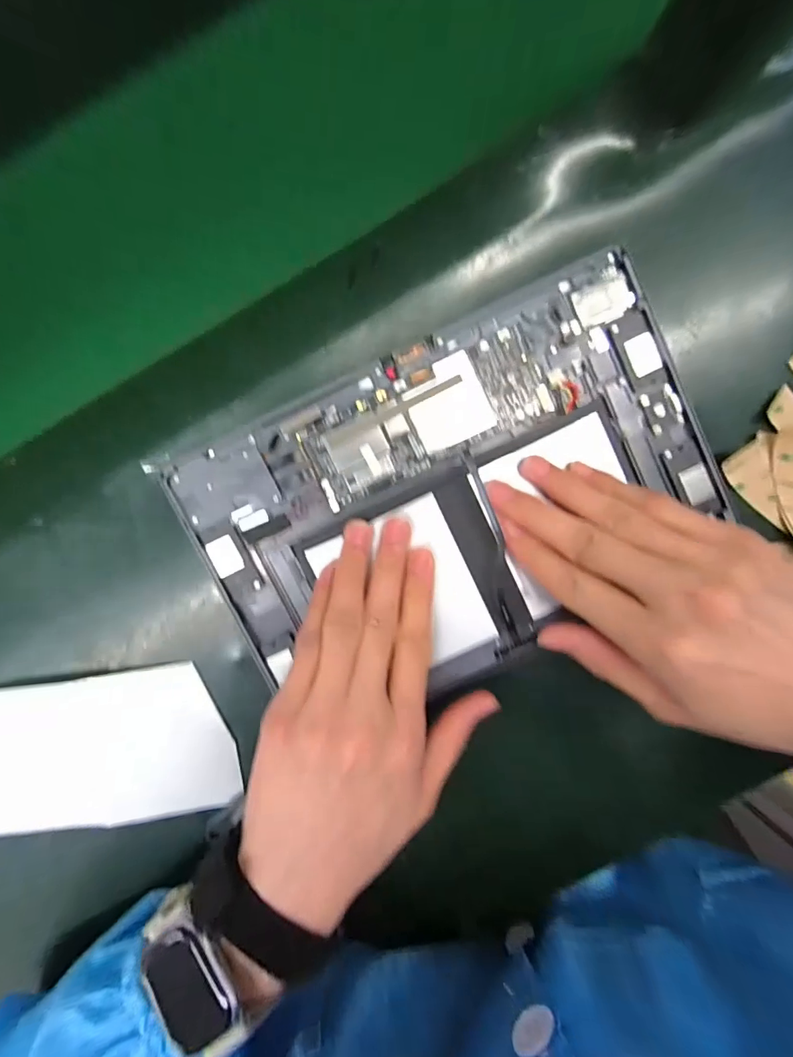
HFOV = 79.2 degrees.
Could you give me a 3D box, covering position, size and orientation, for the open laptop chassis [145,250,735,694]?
[{"bbox_3d":[0.030,-0.011,0.244,0.248,0.012,0.158,-25,92,2],"label":"open laptop chassis"}]

